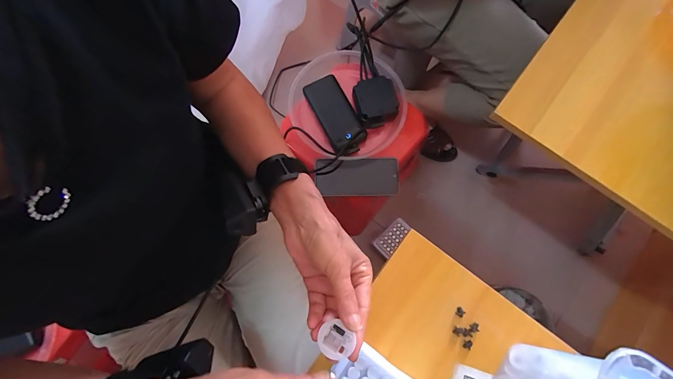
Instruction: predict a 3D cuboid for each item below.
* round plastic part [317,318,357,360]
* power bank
[{"bbox_3d":[-0.001,0.132,0.270,0.029,0.011,0.029,0,78,1],"label":"round plastic part"},{"bbox_3d":[-0.006,-0.157,0.625,0.071,0.024,0.146,-27,79,-5],"label":"power bank"}]

